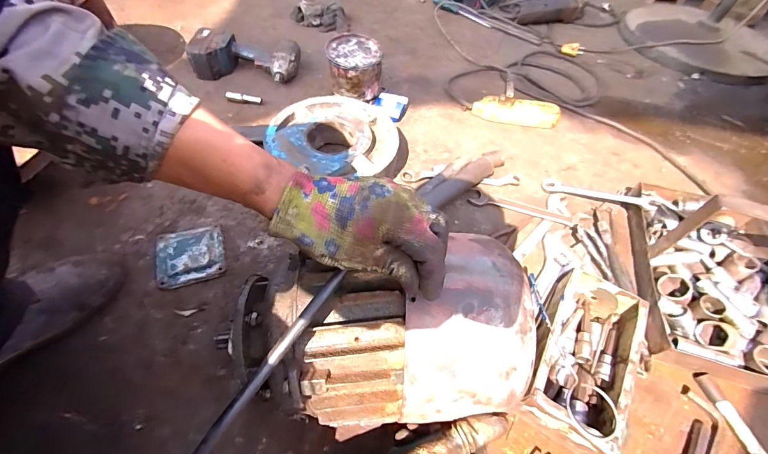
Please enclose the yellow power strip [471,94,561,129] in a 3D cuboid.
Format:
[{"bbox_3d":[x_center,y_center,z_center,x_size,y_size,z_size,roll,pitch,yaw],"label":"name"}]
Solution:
[{"bbox_3d":[0.299,-0.263,0.806,0.190,0.040,0.058,9,54,2],"label":"yellow power strip"}]

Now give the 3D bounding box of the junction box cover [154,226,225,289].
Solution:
[{"bbox_3d":[-0.307,0.044,0.562,0.097,0.018,0.094,-15,57,-13],"label":"junction box cover"}]

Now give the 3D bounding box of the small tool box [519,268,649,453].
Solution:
[{"bbox_3d":[0.253,0.168,0.468,0.111,0.083,0.211,29,57,16],"label":"small tool box"}]

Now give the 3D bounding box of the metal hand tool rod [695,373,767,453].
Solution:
[{"bbox_3d":[0.452,0.255,0.453,0.020,0.013,0.130,-11,56,-10],"label":"metal hand tool rod"}]

